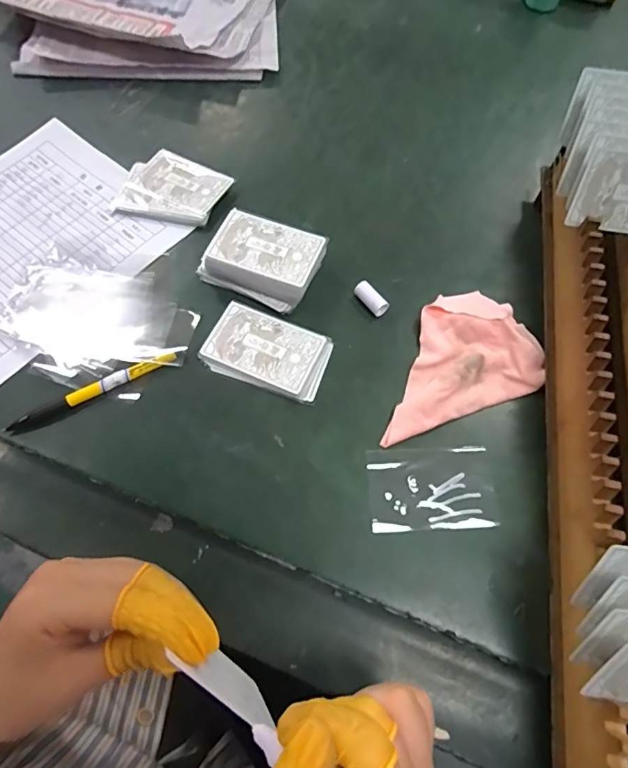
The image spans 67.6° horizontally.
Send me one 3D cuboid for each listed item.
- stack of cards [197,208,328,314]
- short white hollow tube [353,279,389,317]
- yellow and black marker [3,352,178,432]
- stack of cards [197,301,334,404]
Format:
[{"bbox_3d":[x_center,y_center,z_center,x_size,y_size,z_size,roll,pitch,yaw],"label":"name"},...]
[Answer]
[{"bbox_3d":[-0.042,-0.105,0.392,0.089,0.024,0.063,24,67,10],"label":"stack of cards"},{"bbox_3d":[0.048,-0.070,0.389,0.015,0.014,0.031,-39,72,-17],"label":"short white hollow tube"},{"bbox_3d":[-0.165,0.005,0.352,0.126,0.008,0.010,-26,68,-12],"label":"yellow and black marker"},{"bbox_3d":[-0.036,-0.027,0.369,0.094,0.005,0.061,19,67,8],"label":"stack of cards"}]

